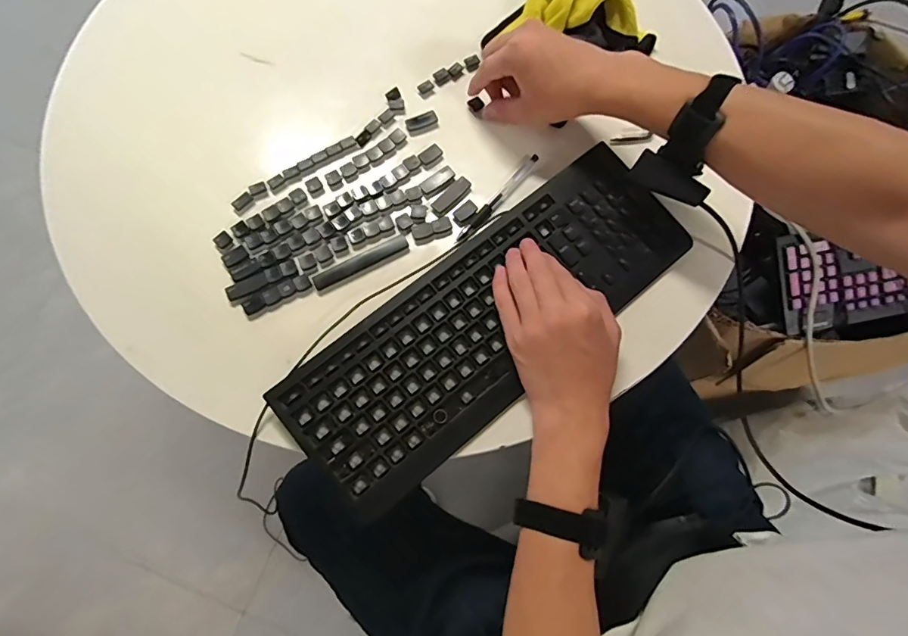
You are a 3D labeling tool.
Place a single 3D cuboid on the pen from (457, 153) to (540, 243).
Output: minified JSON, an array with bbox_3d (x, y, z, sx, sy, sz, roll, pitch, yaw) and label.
[{"bbox_3d":[0.048,-0.126,0.510,0.012,0.008,0.131,39,75,10],"label":"pen"}]

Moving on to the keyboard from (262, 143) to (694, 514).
[{"bbox_3d":[0.039,-0.005,0.465,0.410,0.027,0.143,-39,75,-11],"label":"keyboard"}]

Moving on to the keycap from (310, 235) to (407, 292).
[{"bbox_3d":[-0.093,-0.056,0.488,0.100,0.005,0.019,-27,75,-10],"label":"keycap"}]

